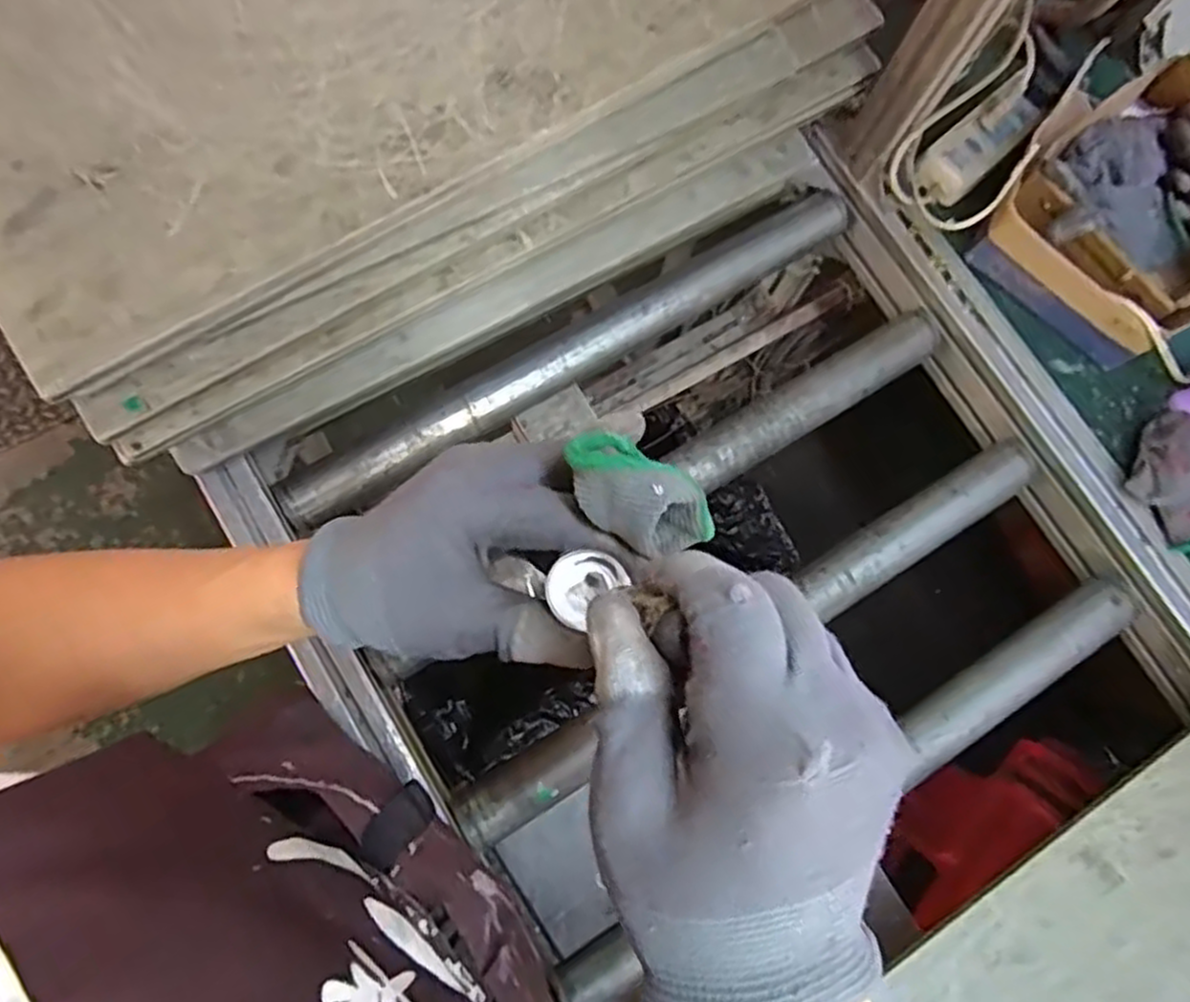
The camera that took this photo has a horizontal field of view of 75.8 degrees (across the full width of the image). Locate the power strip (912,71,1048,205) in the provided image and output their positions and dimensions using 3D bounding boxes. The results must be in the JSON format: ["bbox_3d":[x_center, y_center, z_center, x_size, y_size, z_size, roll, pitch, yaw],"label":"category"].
[{"bbox_3d":[0.358,-0.336,0.712,0.124,0.027,0.054,-45,79,3],"label":"power strip"}]

